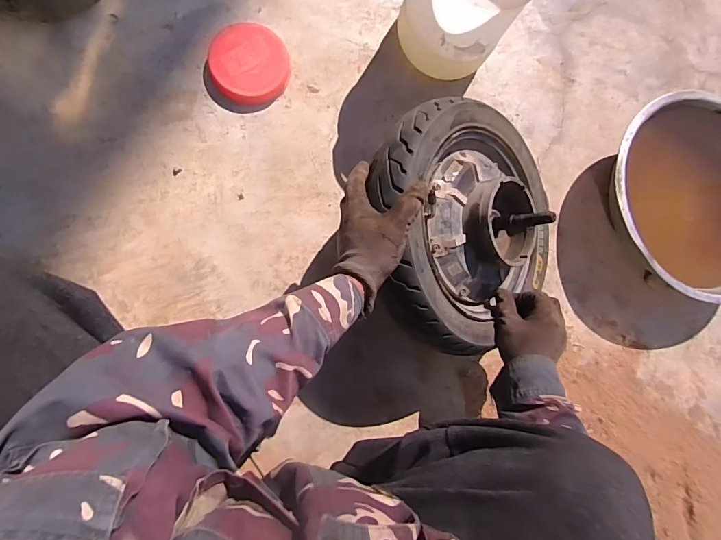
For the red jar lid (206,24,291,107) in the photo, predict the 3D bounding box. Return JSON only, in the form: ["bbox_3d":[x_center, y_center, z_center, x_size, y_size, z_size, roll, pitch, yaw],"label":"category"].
[{"bbox_3d":[-0.186,-0.345,0.701,0.127,0.028,0.129,0,93,-7],"label":"red jar lid"}]

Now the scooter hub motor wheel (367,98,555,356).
[{"bbox_3d":[0.161,-0.061,0.602,0.341,0.174,0.341,2,87,-39],"label":"scooter hub motor wheel"}]

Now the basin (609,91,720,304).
[{"bbox_3d":[0.626,-0.130,0.805,0.382,0.118,0.382,2,82,-13],"label":"basin"}]

